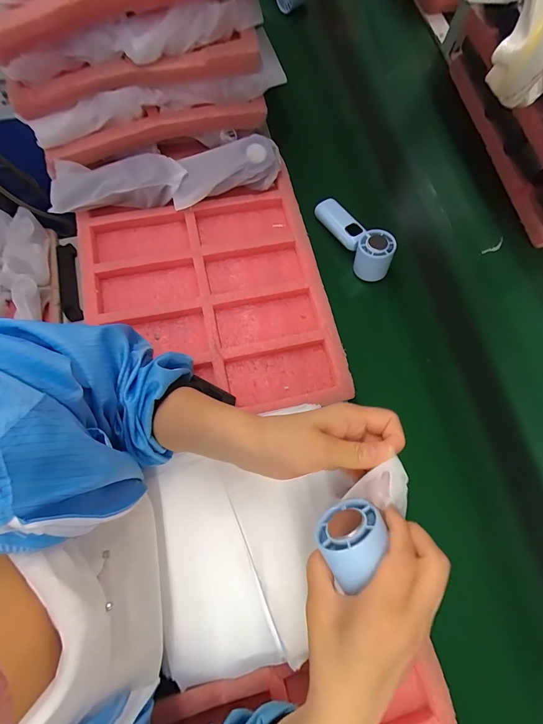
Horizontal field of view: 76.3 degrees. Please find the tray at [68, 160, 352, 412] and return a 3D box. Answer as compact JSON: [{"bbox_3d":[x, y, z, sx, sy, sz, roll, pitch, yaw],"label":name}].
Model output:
[{"bbox_3d":[-0.089,-0.087,0.492,0.325,0.039,0.346,-13,73,-6],"label":"tray"}]

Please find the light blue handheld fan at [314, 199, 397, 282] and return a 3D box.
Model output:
[{"bbox_3d":[0.131,-0.200,0.537,0.054,0.047,0.154,-31,76,-11],"label":"light blue handheld fan"}]

